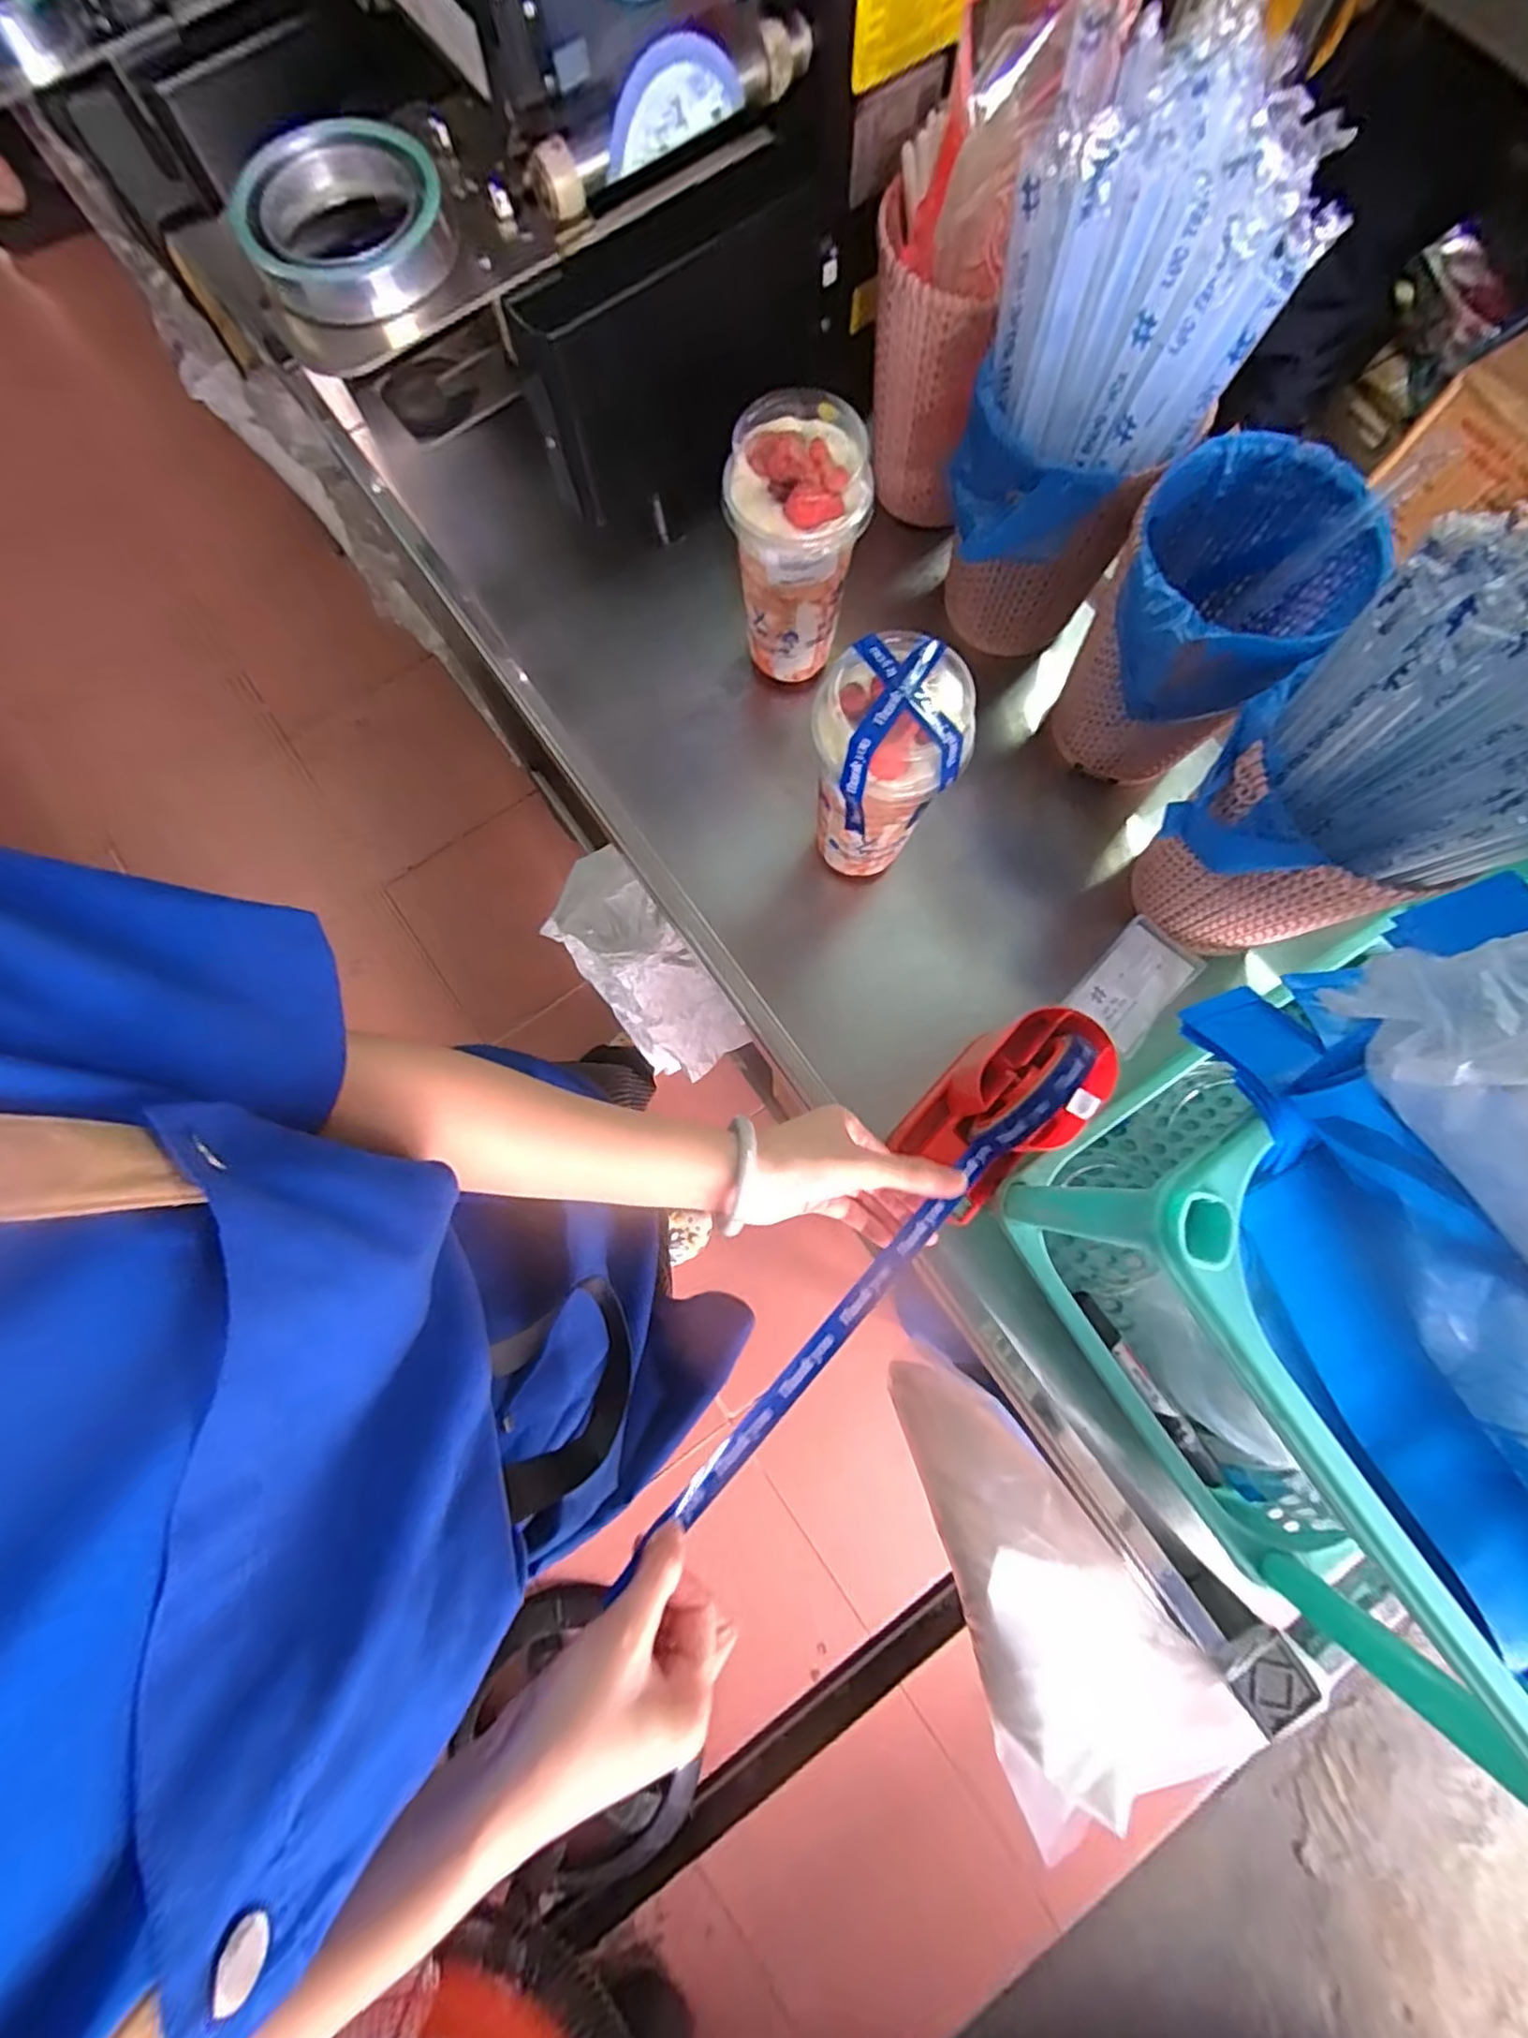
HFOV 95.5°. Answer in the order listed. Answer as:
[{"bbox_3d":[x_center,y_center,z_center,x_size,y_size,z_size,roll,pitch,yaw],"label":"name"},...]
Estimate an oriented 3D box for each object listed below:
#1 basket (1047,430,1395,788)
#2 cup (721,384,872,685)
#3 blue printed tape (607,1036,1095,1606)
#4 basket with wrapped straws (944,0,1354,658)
[{"bbox_3d":[0.281,-0.255,0.479,0.127,0.169,0.158,38,81,7],"label":"basket"},{"bbox_3d":[0.021,-0.325,0.493,0.087,0.163,0.084,0,78,0],"label":"cup"},{"bbox_3d":[0.069,0.140,0.386,0.016,0.039,0.336,43,83,8],"label":"blue printed tape"},{"bbox_3d":[0.199,-0.374,0.442,0.142,0.270,0.124,-13,79,-3],"label":"basket with wrapped straws"}]

